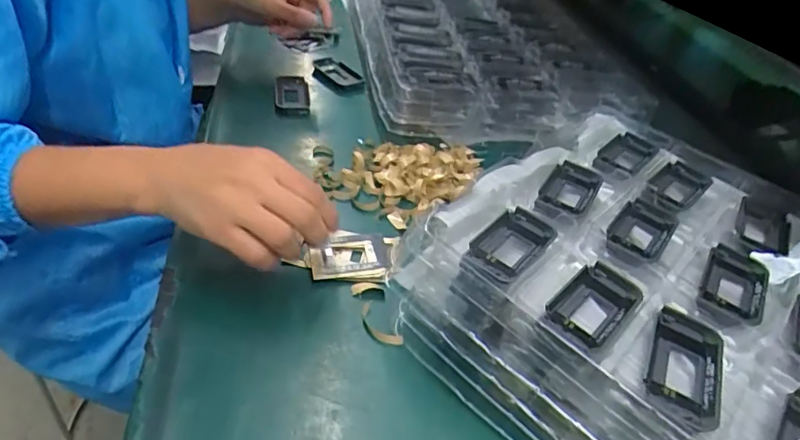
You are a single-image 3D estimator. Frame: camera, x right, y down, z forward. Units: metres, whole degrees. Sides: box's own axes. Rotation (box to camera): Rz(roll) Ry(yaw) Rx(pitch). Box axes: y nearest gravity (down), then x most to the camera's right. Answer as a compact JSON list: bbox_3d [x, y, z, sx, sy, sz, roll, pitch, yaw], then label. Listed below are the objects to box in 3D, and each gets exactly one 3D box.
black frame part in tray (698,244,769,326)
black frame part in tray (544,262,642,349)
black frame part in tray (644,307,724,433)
[{"bbox_3d":[0.224,0.042,0.349,0.037,0.006,0.073,28,45,22],"label":"black frame part in tray"},{"bbox_3d":[0.116,0.049,0.309,0.065,0.008,0.036,-28,54,-37],"label":"black frame part in tray"},{"bbox_3d":[0.156,0.081,0.284,0.037,0.007,0.071,27,43,19],"label":"black frame part in tray"}]

